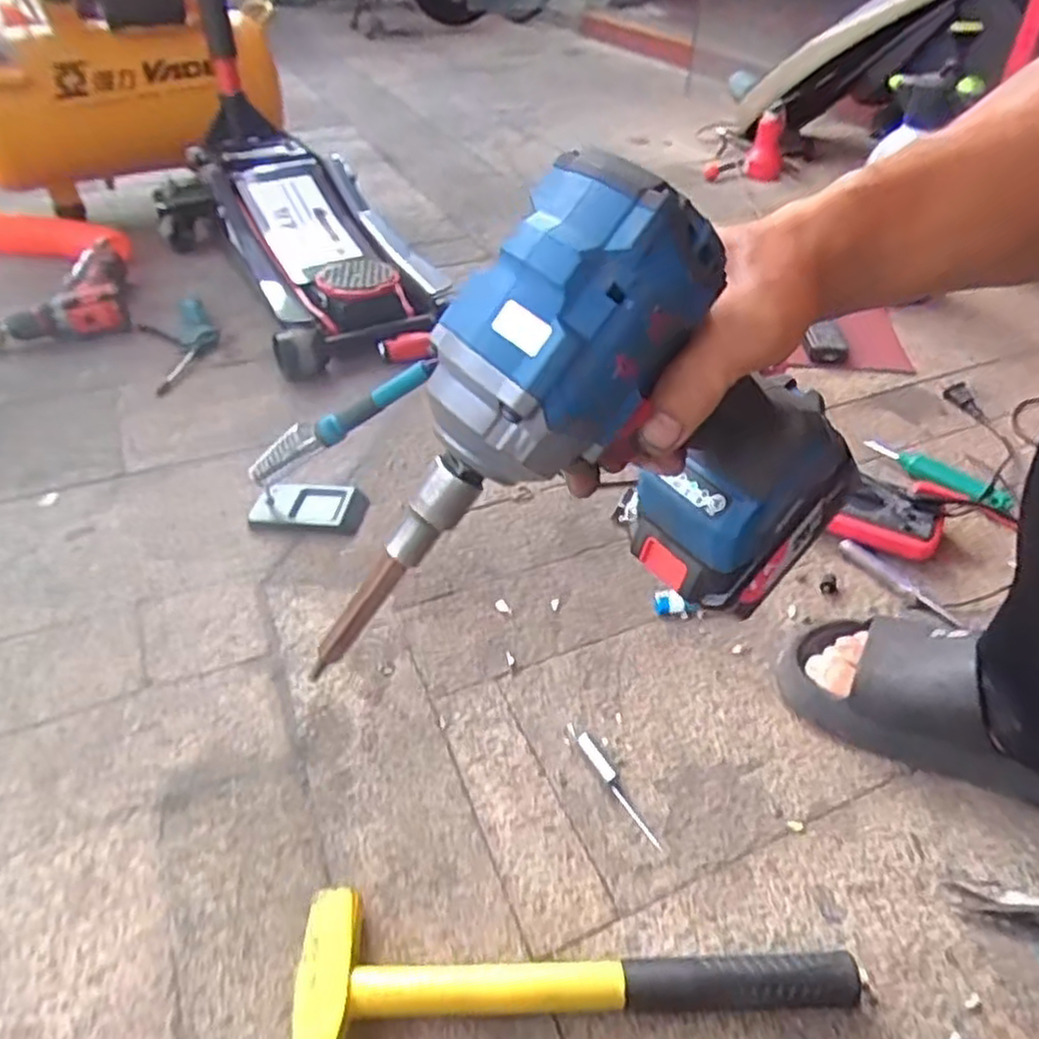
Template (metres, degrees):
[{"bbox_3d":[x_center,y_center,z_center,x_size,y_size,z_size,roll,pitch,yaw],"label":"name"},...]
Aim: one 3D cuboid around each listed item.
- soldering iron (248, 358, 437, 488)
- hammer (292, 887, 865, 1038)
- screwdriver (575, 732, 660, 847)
[{"bbox_3d":[-0.167,-0.087,0.682,0.217,0.033,0.019,-27,38,18],"label":"soldering iron"},{"bbox_3d":[0.034,0.263,0.426,0.312,0.031,0.102,-2,42,-3],"label":"hammer"},{"bbox_3d":[0.070,0.188,0.525,0.010,0.012,0.091,-23,47,-25],"label":"screwdriver"}]

